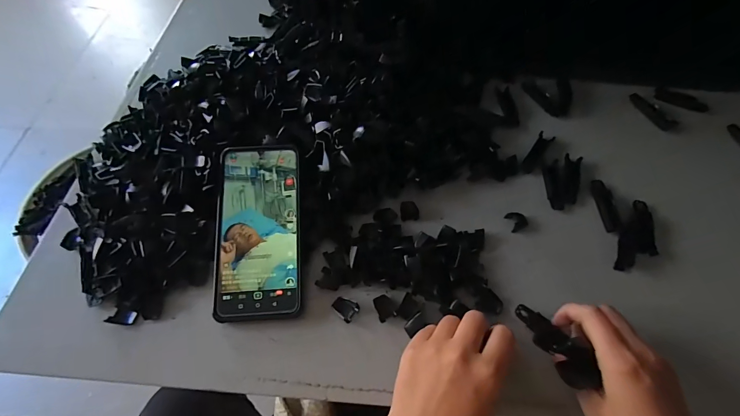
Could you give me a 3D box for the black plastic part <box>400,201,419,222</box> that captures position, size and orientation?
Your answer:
[{"bbox_3d":[0.042,0.003,0.374,0.019,0.005,0.022,-4,61,-3],"label":"black plastic part"}]

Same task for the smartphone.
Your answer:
[{"bbox_3d":[-0.106,0.019,0.337,0.078,0.007,0.167,-4,74,-3],"label":"smartphone"}]

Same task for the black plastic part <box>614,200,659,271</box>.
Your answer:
[{"bbox_3d":[0.276,0.029,0.360,0.032,0.009,0.089,29,64,15],"label":"black plastic part"}]

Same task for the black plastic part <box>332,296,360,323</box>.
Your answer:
[{"bbox_3d":[-0.023,0.092,0.324,0.023,0.008,0.019,32,65,16],"label":"black plastic part"}]

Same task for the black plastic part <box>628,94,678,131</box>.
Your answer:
[{"bbox_3d":[0.358,-0.124,0.446,0.021,0.005,0.062,-24,64,-14],"label":"black plastic part"}]

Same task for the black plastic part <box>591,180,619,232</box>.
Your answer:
[{"bbox_3d":[0.255,-0.004,0.380,0.017,0.007,0.063,4,61,2],"label":"black plastic part"}]

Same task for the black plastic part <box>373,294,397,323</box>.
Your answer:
[{"bbox_3d":[0.013,0.092,0.324,0.018,0.008,0.023,-25,64,-14],"label":"black plastic part"}]

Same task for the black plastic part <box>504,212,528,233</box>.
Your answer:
[{"bbox_3d":[0.156,0.013,0.369,0.022,0.008,0.021,-16,62,-10],"label":"black plastic part"}]

